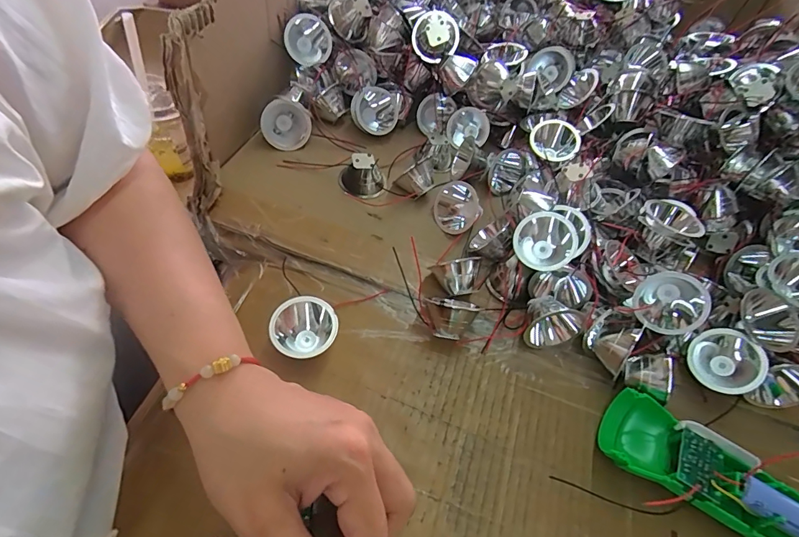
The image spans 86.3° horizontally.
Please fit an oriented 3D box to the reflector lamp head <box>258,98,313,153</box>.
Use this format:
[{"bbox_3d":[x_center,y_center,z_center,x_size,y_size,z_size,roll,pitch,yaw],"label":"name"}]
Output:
[{"bbox_3d":[-0.104,-0.135,0.395,0.040,0.044,0.033,20,39,4],"label":"reflector lamp head"}]

